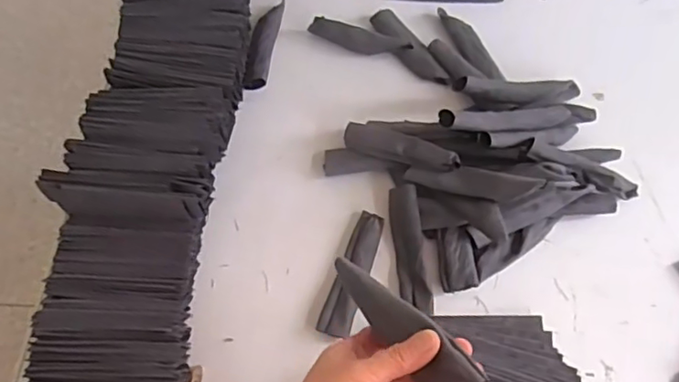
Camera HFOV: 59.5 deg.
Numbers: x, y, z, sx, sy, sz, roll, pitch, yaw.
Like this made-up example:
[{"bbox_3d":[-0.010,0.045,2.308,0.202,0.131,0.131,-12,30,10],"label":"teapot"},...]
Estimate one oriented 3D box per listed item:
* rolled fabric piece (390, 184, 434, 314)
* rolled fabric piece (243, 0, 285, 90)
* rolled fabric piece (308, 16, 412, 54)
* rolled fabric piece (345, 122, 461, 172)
[{"bbox_3d":[0.079,0.062,0.672,0.035,0.019,0.150,-6,64,0],"label":"rolled fabric piece"},{"bbox_3d":[-0.103,-0.203,0.810,0.031,0.020,0.153,5,64,6],"label":"rolled fabric piece"},{"bbox_3d":[0.026,-0.205,0.803,0.138,0.027,0.031,12,65,9],"label":"rolled fabric piece"},{"bbox_3d":[0.073,-0.051,0.704,0.145,0.021,0.033,19,65,29],"label":"rolled fabric piece"}]

